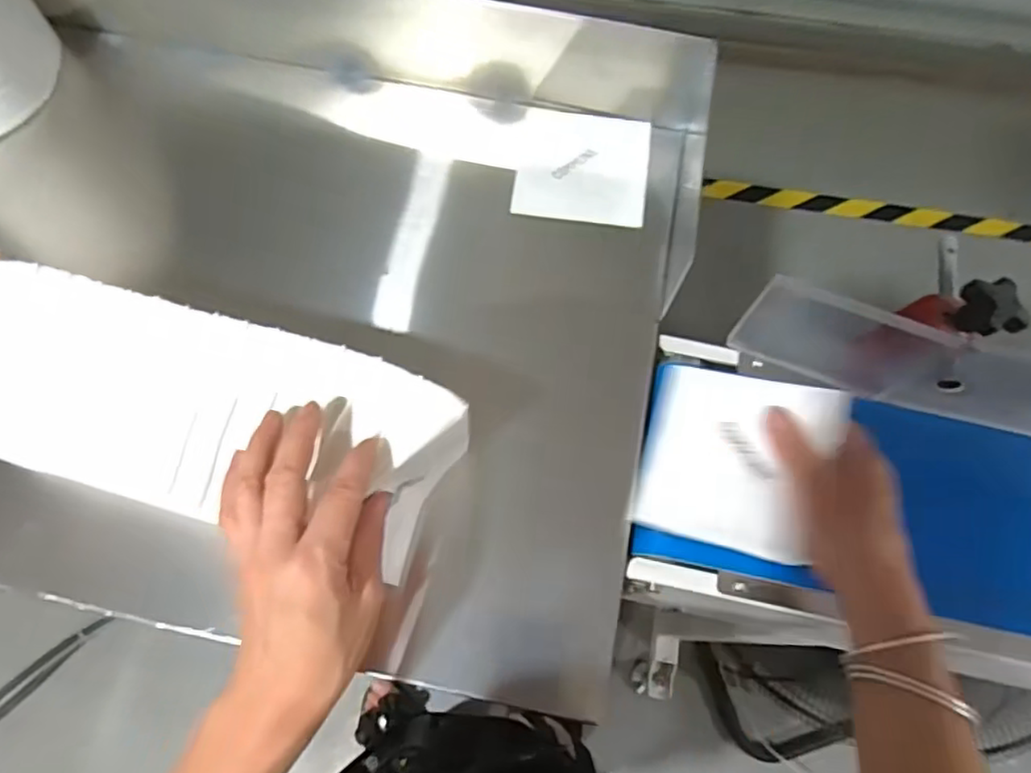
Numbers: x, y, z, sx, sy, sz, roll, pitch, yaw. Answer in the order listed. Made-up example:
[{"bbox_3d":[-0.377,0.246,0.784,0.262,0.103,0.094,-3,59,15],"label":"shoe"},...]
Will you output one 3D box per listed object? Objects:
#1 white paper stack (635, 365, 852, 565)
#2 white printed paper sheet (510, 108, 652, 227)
[{"bbox_3d":[0.153,0.051,0.452,0.119,0.008,0.120,13,90,29],"label":"white paper stack"},{"bbox_3d":[0.060,-0.199,0.582,0.116,0.009,0.106,8,75,3],"label":"white printed paper sheet"}]

